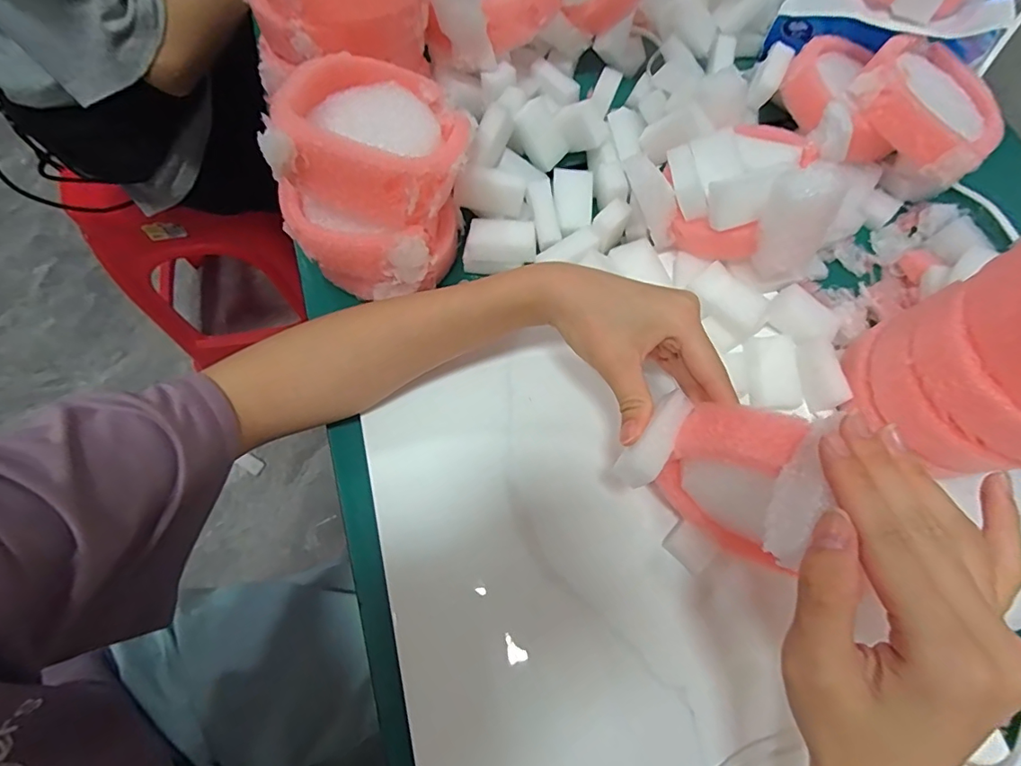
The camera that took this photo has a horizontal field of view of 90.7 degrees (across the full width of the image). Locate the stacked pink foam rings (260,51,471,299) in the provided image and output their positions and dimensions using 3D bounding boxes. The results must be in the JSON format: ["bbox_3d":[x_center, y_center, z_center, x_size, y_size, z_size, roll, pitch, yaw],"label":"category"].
[{"bbox_3d":[-0.081,-0.130,0.313,0.099,0.099,0.122,24,72,8],"label":"stacked pink foam rings"}]

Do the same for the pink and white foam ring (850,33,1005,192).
[{"bbox_3d":[0.300,-0.200,0.353,0.099,0.022,0.101,2,78,-9],"label":"pink and white foam ring"}]

